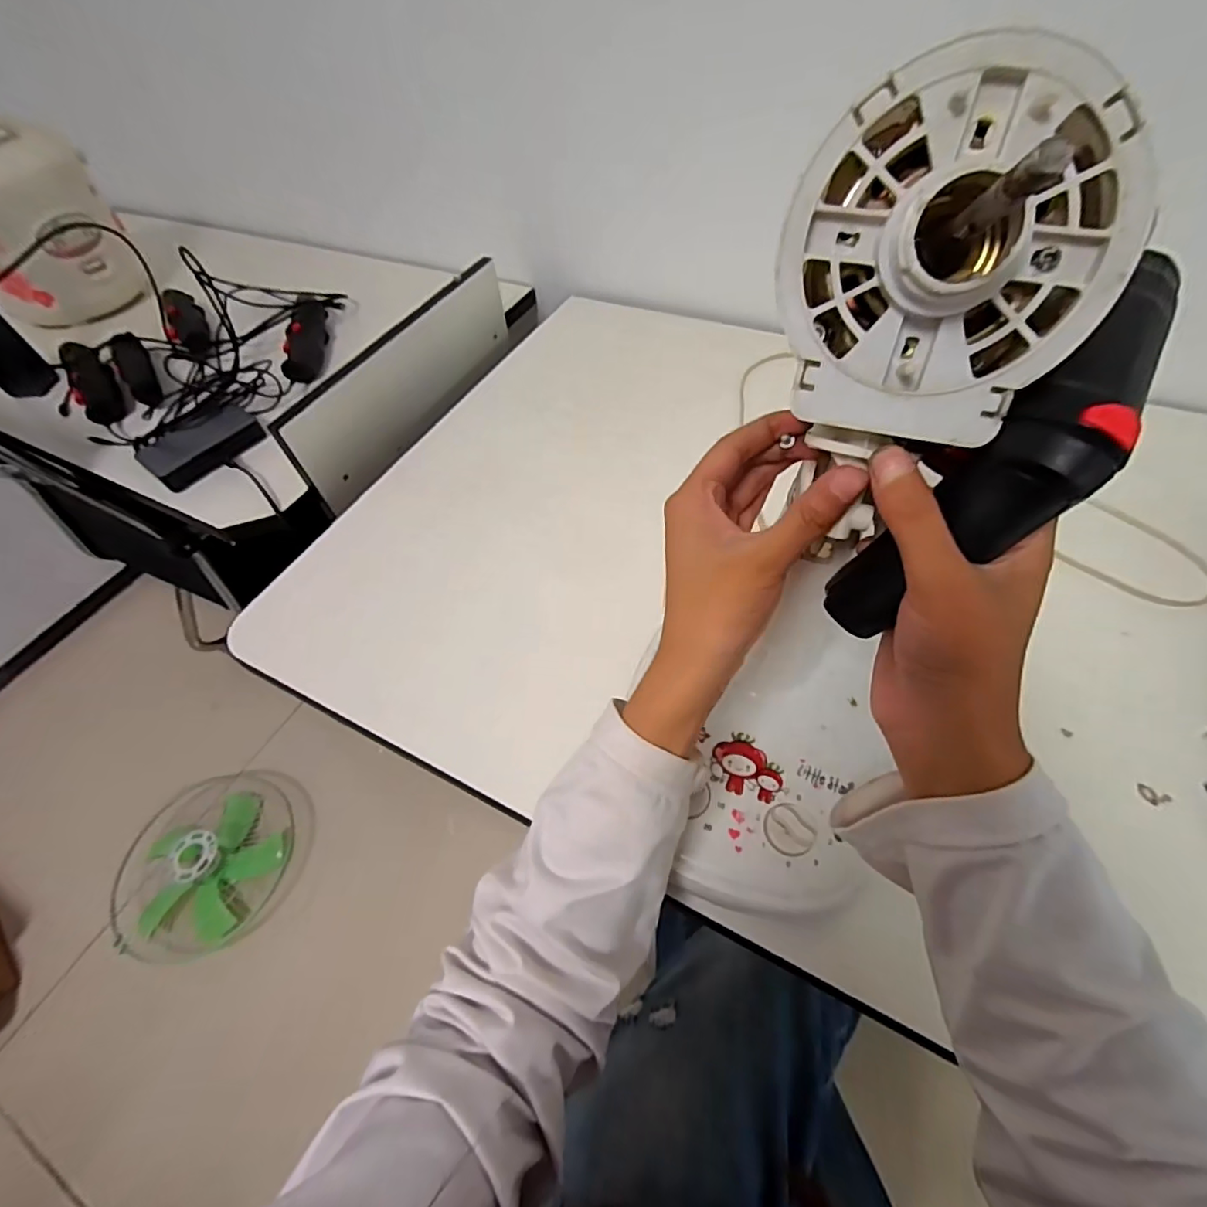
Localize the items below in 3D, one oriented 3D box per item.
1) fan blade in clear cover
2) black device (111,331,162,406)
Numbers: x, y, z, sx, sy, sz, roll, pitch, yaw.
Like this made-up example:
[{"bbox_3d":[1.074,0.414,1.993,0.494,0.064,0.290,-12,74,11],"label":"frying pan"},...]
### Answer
[{"bbox_3d":[-0.766,0.499,1.068,0.315,0.119,0.335,-3,55,4],"label":"fan blade in clear cover"},{"bbox_3d":[-0.668,-0.339,0.780,0.037,0.027,0.134,-28,75,-14],"label":"black device"}]

